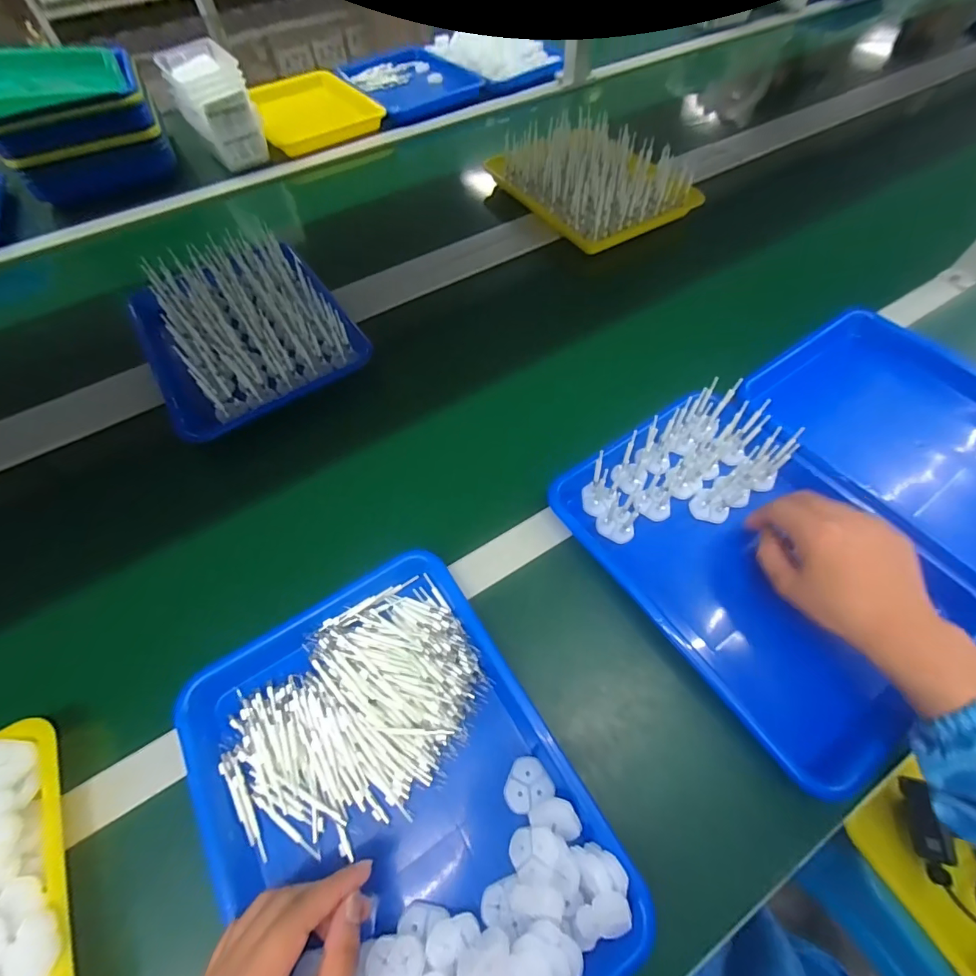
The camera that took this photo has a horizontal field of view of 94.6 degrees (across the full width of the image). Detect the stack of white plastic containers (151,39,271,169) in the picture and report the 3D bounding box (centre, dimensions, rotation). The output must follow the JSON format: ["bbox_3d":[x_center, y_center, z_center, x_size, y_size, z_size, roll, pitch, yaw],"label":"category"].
[{"bbox_3d":[-0.545,-0.765,0.903,0.128,0.142,0.183,-29,62,-14],"label":"stack of white plastic containers"}]

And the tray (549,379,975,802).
[{"bbox_3d":[0.254,0.056,0.427,0.249,0.059,0.334,-33,63,-15],"label":"tray"}]

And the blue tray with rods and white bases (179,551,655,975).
[{"bbox_3d":[-0.074,0.234,0.344,0.244,0.040,0.332,-29,62,-14],"label":"blue tray with rods and white bases"}]

